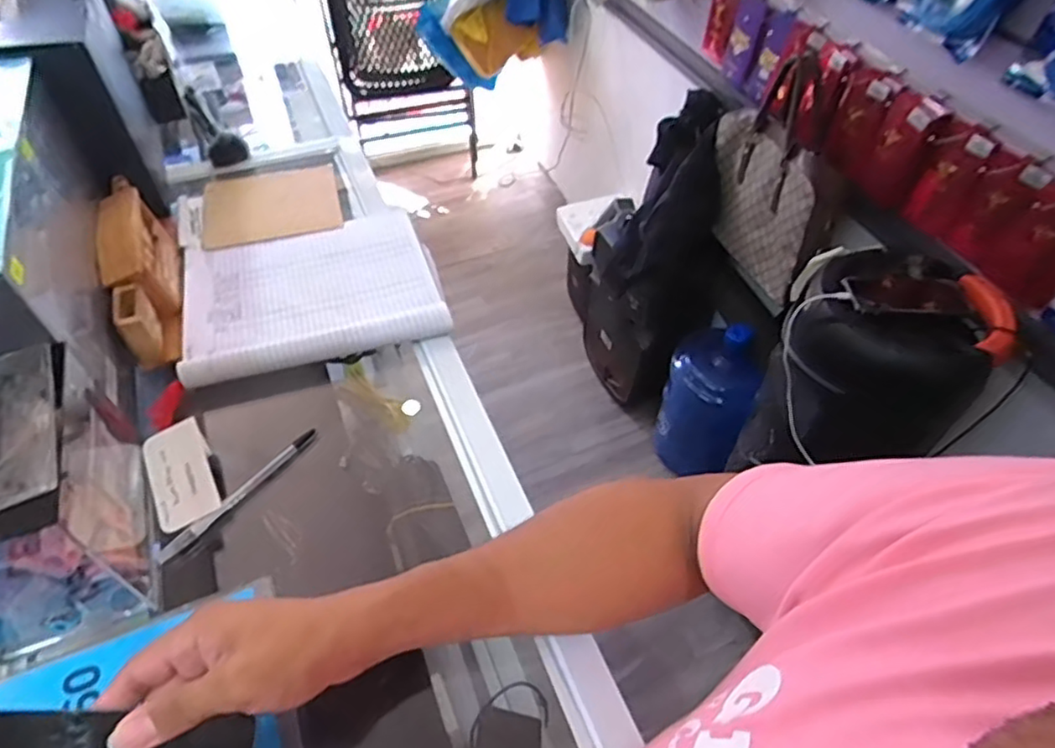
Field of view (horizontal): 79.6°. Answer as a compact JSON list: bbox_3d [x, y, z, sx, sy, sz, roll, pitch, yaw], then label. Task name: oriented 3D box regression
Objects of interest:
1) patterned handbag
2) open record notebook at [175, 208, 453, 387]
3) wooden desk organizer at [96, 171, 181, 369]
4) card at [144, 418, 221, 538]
[{"bbox_3d":[0.493,-0.366,1.231,0.116,0.389,0.344,-12,52,-10],"label":"patterned handbag"},{"bbox_3d":[-0.228,-0.098,0.666,0.249,0.030,0.222,-15,52,-13],"label":"open record notebook"},{"bbox_3d":[-0.387,-0.114,0.635,0.053,0.072,0.232,-20,54,-16],"label":"wooden desk organizer"},{"bbox_3d":[-0.283,0.082,0.518,0.049,0.005,0.088,-28,67,-8],"label":"card"}]

